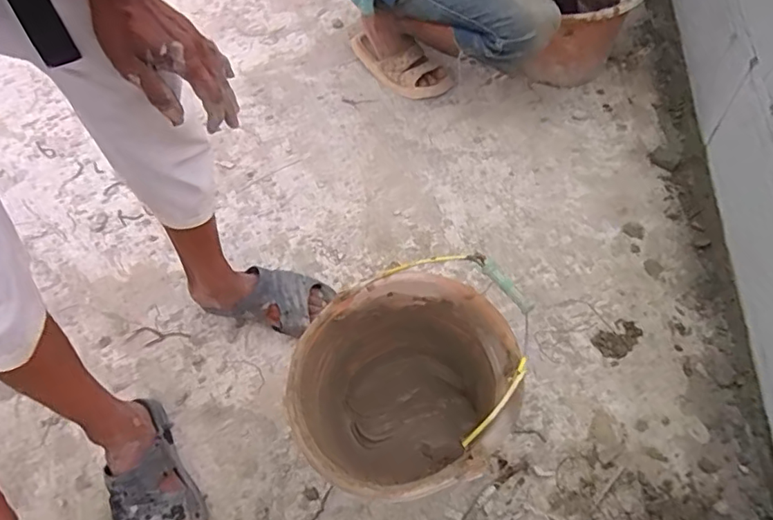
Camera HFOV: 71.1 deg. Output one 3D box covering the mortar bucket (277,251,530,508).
[{"bbox_3d":[0.029,0.175,0.705,0.250,0.234,0.287,28,63,21],"label":"mortar bucket"}]

